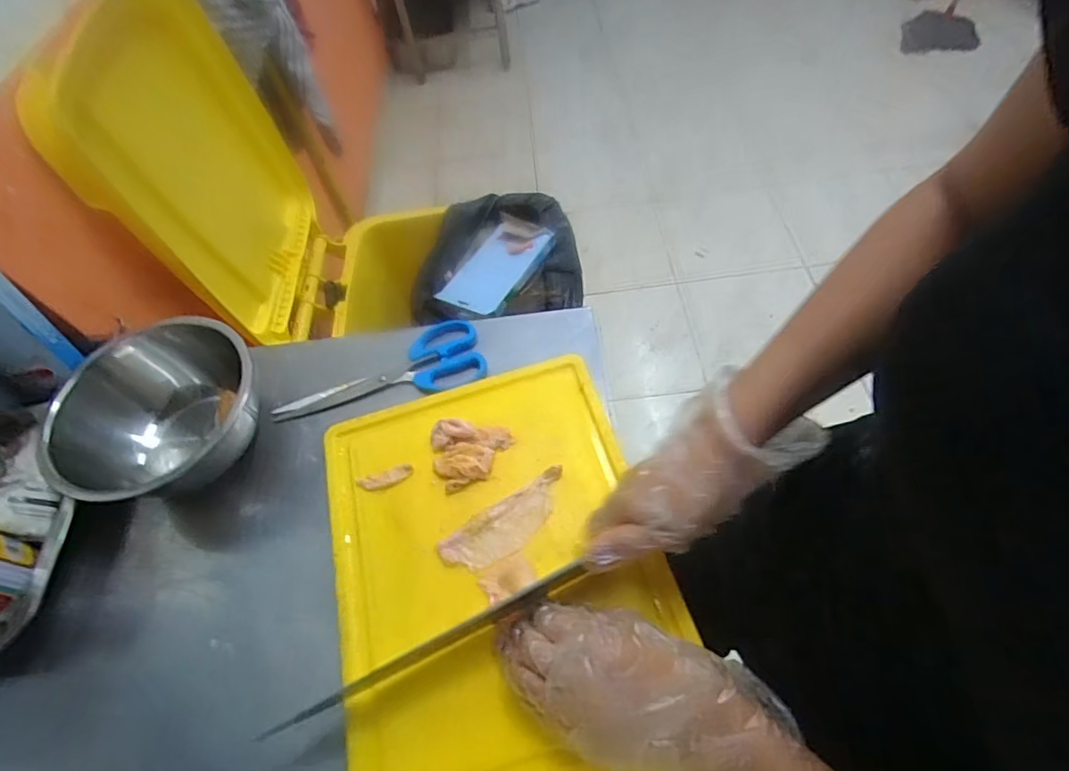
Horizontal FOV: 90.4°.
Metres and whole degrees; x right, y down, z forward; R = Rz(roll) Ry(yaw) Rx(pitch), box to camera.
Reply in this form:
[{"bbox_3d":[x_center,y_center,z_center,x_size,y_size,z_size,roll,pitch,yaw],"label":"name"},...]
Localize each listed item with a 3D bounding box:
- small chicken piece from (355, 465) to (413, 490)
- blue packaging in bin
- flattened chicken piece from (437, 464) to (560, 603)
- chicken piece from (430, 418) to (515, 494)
[{"bbox_3d":[-0.126,0.079,0.448,0.047,0.007,0.015,-16,57,-4],"label":"small chicken piece"},{"bbox_3d":[-0.065,-0.204,0.912,0.130,0.024,0.202,29,72,25],"label":"blue packaging in bin"},{"bbox_3d":[-0.013,0.118,0.411,0.108,0.013,0.064,-31,59,-13],"label":"flattened chicken piece"},{"bbox_3d":[-0.055,0.059,0.447,0.067,0.017,0.058,1,57,8],"label":"chicken piece"}]

